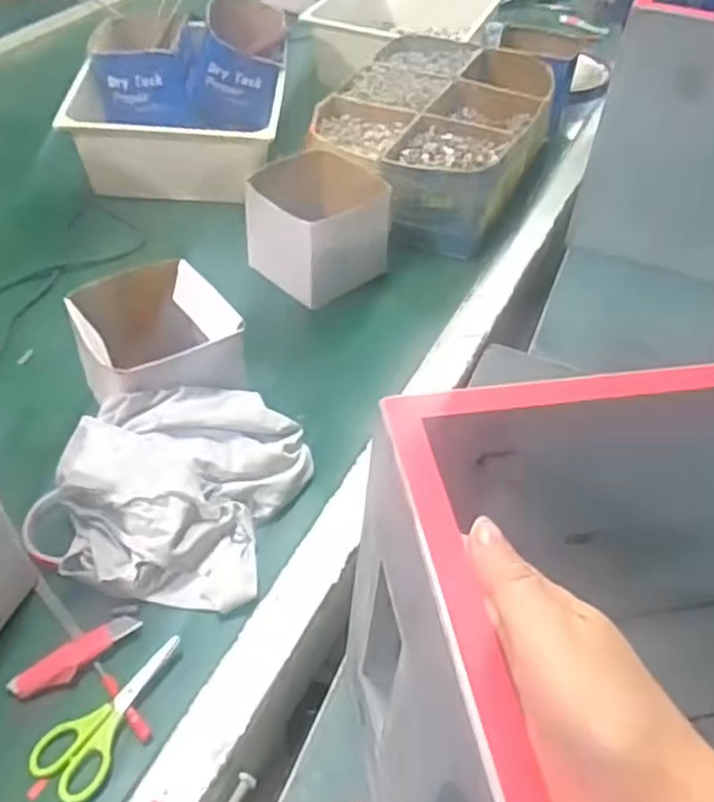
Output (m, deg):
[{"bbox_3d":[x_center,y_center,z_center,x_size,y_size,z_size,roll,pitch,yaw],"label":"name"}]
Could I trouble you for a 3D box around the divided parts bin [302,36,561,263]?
[{"bbox_3d":[0.105,-0.371,1.084,0.285,0.106,0.377,21,49,15],"label":"divided parts bin"}]

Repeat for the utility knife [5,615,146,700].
[{"bbox_3d":[-0.220,0.200,0.598,0.101,0.010,0.029,-29,55,-27],"label":"utility knife"}]

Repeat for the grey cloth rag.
[{"bbox_3d":[-0.163,0.067,0.671,0.212,0.075,0.194,7,47,3],"label":"grey cloth rag"}]

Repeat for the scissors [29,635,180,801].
[{"bbox_3d":[-0.179,0.230,0.568,0.056,0.004,0.130,28,51,21],"label":"scissors"}]

